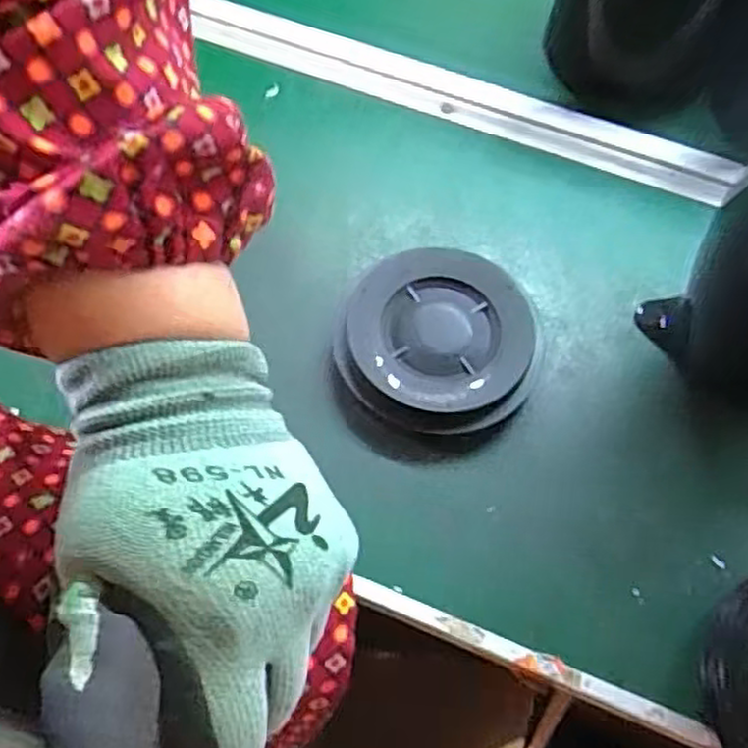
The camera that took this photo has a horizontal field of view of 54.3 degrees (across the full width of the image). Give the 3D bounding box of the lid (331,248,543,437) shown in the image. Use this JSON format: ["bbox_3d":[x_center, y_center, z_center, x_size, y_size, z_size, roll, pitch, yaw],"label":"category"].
[{"bbox_3d":[0.038,-0.017,0.430,0.112,0.033,0.106,1,63,-1],"label":"lid"}]

